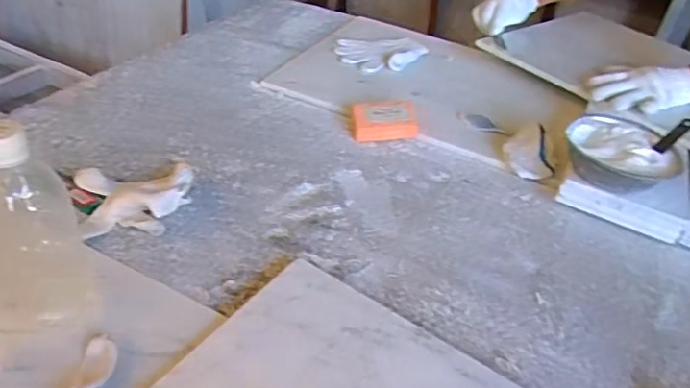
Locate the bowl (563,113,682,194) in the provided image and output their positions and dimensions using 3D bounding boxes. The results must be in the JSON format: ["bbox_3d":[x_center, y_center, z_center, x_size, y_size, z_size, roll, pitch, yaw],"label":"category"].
[{"bbox_3d":[0.371,-0.053,0.748,0.137,0.039,0.148,3,37,-3],"label":"bowl"}]

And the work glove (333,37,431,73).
[{"bbox_3d":[0.075,-0.274,1.072,0.178,0.023,0.148,0,38,-7],"label":"work glove"}]

